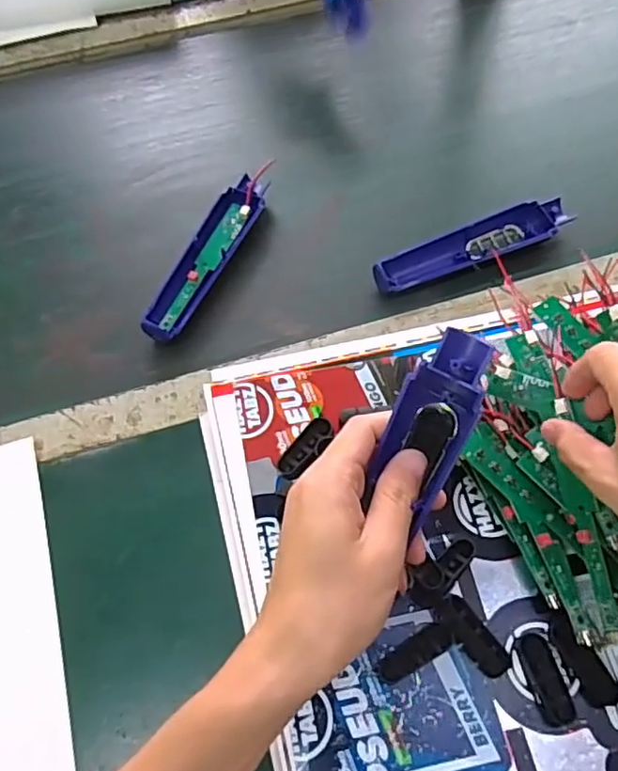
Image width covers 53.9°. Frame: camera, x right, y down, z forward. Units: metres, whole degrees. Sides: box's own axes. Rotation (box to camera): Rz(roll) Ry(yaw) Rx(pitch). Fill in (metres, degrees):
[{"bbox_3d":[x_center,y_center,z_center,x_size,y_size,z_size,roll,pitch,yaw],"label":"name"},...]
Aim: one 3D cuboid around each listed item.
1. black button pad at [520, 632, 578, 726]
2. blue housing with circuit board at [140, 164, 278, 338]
[{"bbox_3d":[0.133,0.163,0.339,0.019,0.007,0.047,-13,63,-5],"label":"black button pad"},{"bbox_3d":[-0.080,-0.110,0.502,0.036,0.020,0.183,24,66,14],"label":"blue housing with circuit board"}]

